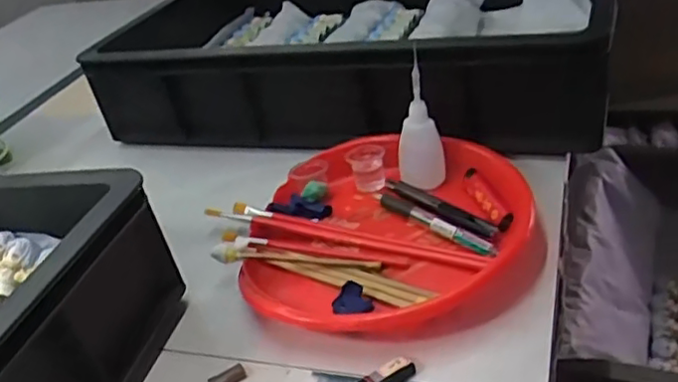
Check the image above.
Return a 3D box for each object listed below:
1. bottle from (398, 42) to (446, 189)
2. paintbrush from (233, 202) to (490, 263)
[{"bbox_3d":[0.074,-0.061,0.604,0.043,0.110,0.045,-4,34,12],"label":"bottle"},{"bbox_3d":[0.010,0.035,0.560,0.241,0.012,0.015,8,37,28],"label":"paintbrush"}]

